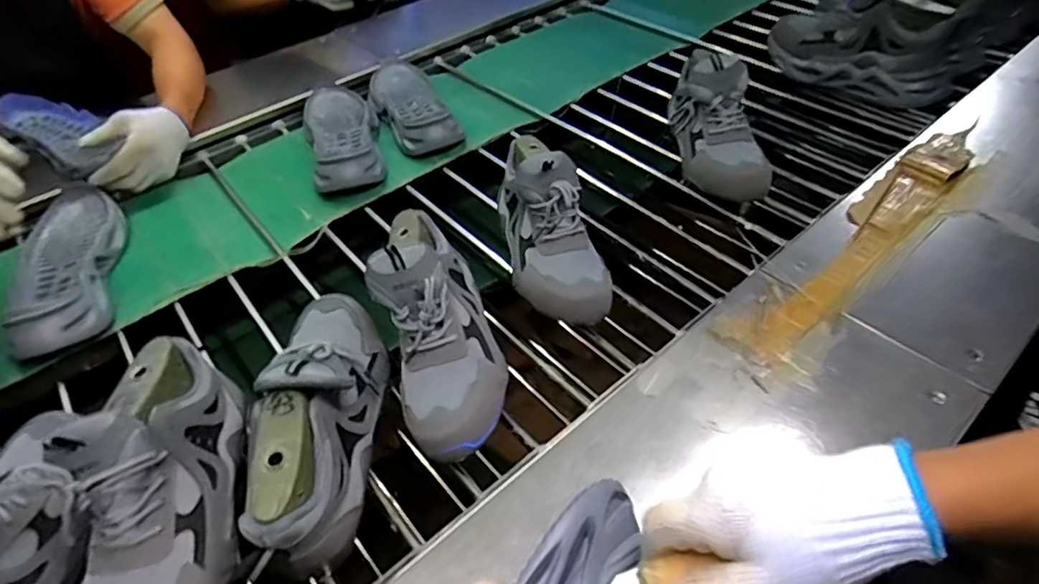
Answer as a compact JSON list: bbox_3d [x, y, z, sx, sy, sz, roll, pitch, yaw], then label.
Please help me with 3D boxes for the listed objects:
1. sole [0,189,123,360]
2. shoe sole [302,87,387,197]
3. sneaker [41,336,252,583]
[{"bbox_3d":[-0.607,-0.036,0.757,0.130,0.052,0.321,-18,48,-13],"label":"sole"},{"bbox_3d":[-0.290,-0.260,0.939,0.110,0.061,0.280,-17,48,-12],"label":"shoe sole"},{"bbox_3d":[-0.298,0.157,0.464,0.094,0.112,0.265,-9,47,-4],"label":"sneaker"}]

